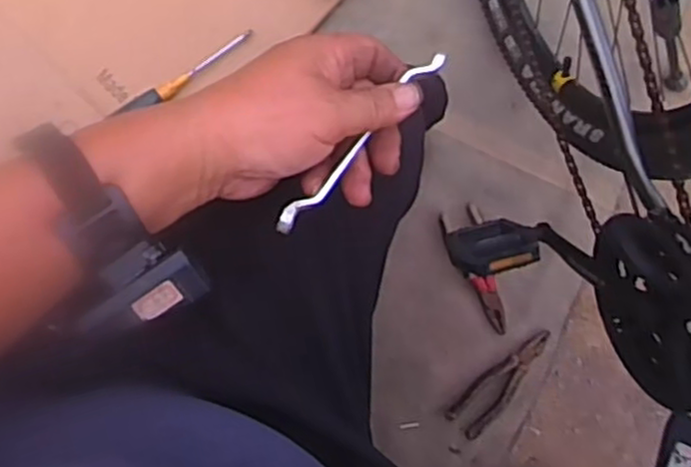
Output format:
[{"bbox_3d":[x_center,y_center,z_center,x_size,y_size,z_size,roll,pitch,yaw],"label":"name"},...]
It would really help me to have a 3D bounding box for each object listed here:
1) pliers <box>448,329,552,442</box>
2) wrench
[{"bbox_3d":[0.204,0.191,0.929,0.052,0.012,0.164,45,87,-2],"label":"pliers"},{"bbox_3d":[0.009,-0.052,0.410,0.014,0.007,0.138,42,84,-2],"label":"wrench"}]

